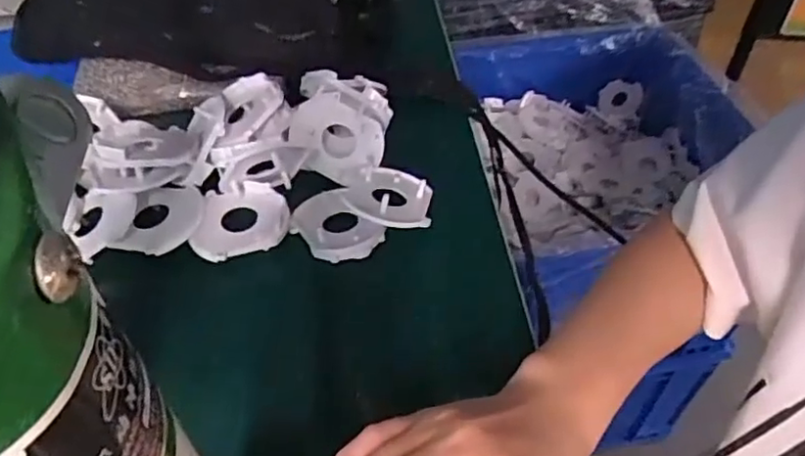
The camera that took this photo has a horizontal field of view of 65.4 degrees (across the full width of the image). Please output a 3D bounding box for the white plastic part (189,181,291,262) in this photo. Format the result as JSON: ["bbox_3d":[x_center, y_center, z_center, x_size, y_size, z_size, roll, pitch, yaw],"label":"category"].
[{"bbox_3d":[-0.112,-0.006,0.433,0.064,0.010,0.059,-13,50,-8],"label":"white plastic part"}]

